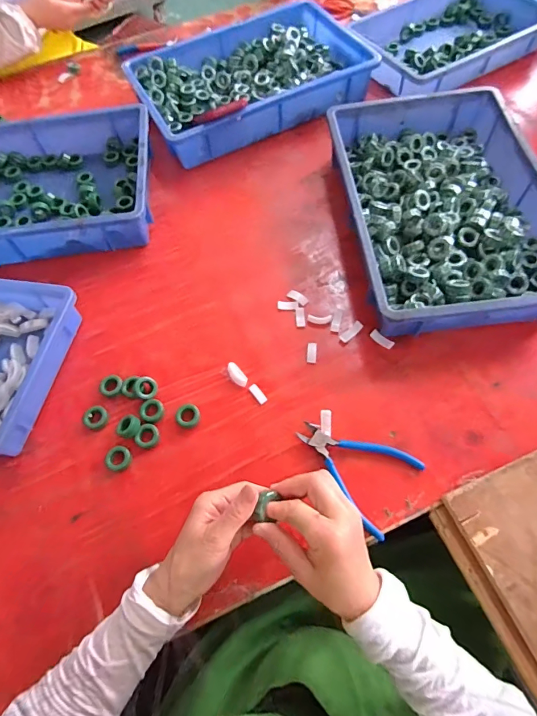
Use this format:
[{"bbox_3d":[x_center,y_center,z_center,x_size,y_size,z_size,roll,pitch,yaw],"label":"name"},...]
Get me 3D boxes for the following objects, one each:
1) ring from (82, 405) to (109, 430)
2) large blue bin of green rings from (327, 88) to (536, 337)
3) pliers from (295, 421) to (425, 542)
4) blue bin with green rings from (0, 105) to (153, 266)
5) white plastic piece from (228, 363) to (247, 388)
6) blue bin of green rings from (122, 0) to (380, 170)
[{"bbox_3d":[-0.229,0.078,0.540,0.034,0.006,0.031,-2,62,3],"label":"ring"},{"bbox_3d":[0.263,-0.235,0.629,0.282,0.084,0.428,-6,61,1],"label":"large blue bin of green rings"},{"bbox_3d":[0.100,0.129,0.495,0.144,0.019,0.103,34,69,20],"label":"pliers"},{"bbox_3d":[-0.422,-0.301,0.722,0.436,0.077,0.301,-8,61,0],"label":"blue bin with green rings"},{"bbox_3d":[-0.043,0.023,0.558,0.018,0.007,0.037,-36,65,-15],"label":"white plastic piece"},{"bbox_3d":[-0.038,-0.563,0.822,0.437,0.085,0.306,-26,63,-10],"label":"blue bin of green rings"}]

